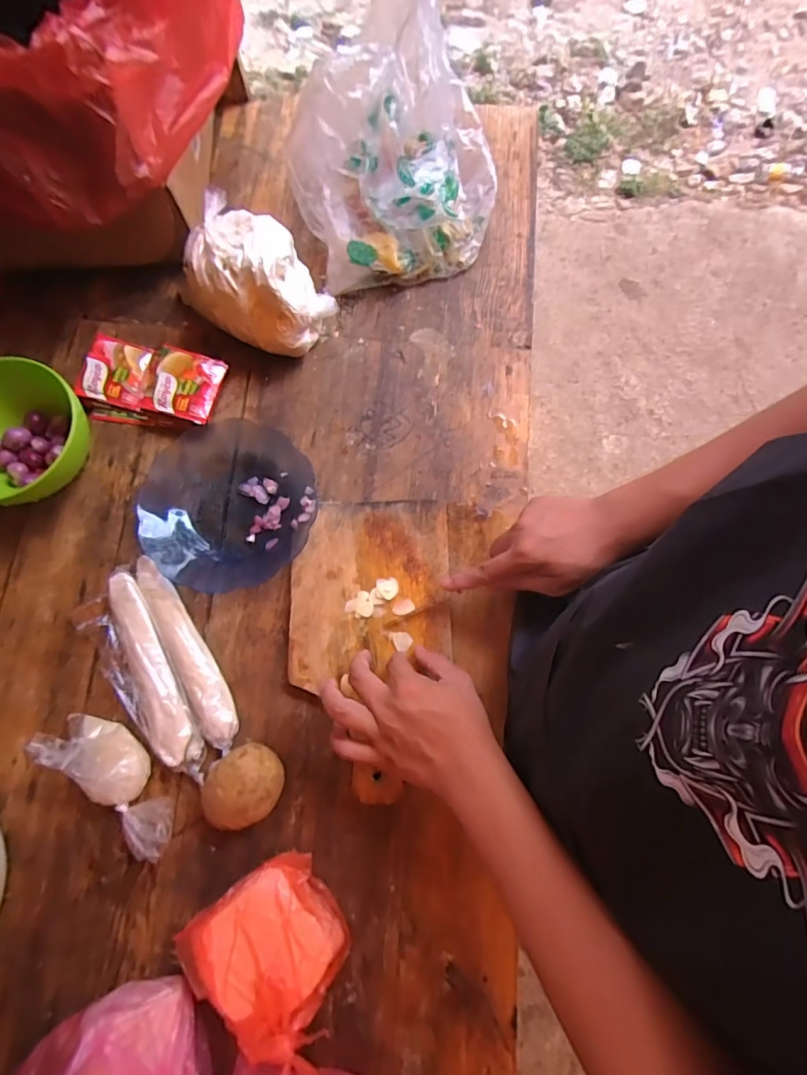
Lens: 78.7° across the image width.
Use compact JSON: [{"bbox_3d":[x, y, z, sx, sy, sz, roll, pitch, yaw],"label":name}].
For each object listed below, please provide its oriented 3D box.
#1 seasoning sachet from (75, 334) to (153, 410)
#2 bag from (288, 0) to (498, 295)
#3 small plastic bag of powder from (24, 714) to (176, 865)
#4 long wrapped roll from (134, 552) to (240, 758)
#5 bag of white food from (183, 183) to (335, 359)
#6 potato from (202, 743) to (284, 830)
[{"bbox_3d":[-0.326,-0.190,0.561,0.066,0.008,0.076,14,80,-10],"label":"seasoning sachet"},{"bbox_3d":[-0.017,-0.457,0.562,0.223,0.172,0.261,-12,78,-3],"label":"bag"},{"bbox_3d":[-0.266,0.223,0.450,0.048,0.074,0.151,-37,80,-7],"label":"small plastic bag of powder"},{"bbox_3d":[-0.216,0.113,0.501,0.035,0.026,0.205,-27,79,-6],"label":"long wrapped roll"},{"bbox_3d":[-0.164,-0.283,0.551,0.156,0.102,0.122,38,80,7],"label":"bag of white food"},{"bbox_3d":[-0.148,0.230,0.461,0.070,0.053,0.062,-32,80,-7],"label":"potato"}]

